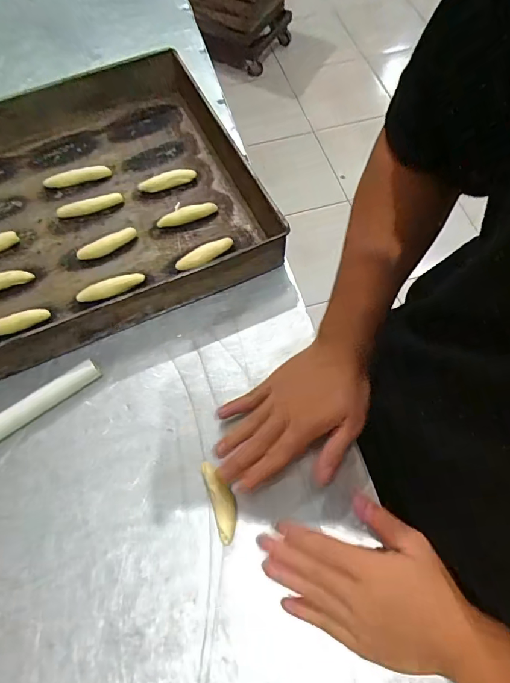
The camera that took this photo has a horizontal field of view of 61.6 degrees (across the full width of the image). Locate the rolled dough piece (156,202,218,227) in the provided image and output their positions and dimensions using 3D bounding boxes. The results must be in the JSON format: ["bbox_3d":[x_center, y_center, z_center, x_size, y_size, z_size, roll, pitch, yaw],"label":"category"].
[{"bbox_3d":[-0.084,-0.159,0.531,0.075,0.017,0.018,-12,65,-5],"label":"rolled dough piece"}]

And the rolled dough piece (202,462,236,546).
[{"bbox_3d":[-0.030,0.139,0.378,0.021,0.024,0.070,-19,71,-8],"label":"rolled dough piece"}]

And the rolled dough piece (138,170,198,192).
[{"bbox_3d":[-0.113,-0.208,0.552,0.073,0.016,0.013,-15,66,-7],"label":"rolled dough piece"}]

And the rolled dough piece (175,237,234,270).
[{"bbox_3d":[-0.058,-0.102,0.503,0.072,0.012,0.022,-35,69,-15],"label":"rolled dough piece"}]

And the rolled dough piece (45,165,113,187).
[{"bbox_3d":[-0.234,-0.219,0.566,0.083,0.013,0.018,-16,66,-7],"label":"rolled dough piece"}]

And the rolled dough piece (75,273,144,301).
[{"bbox_3d":[-0.163,-0.060,0.484,0.075,0.012,0.020,-17,66,-7],"label":"rolled dough piece"}]

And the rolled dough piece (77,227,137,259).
[{"bbox_3d":[-0.176,-0.116,0.511,0.072,0.015,0.019,-31,68,-13],"label":"rolled dough piece"}]

